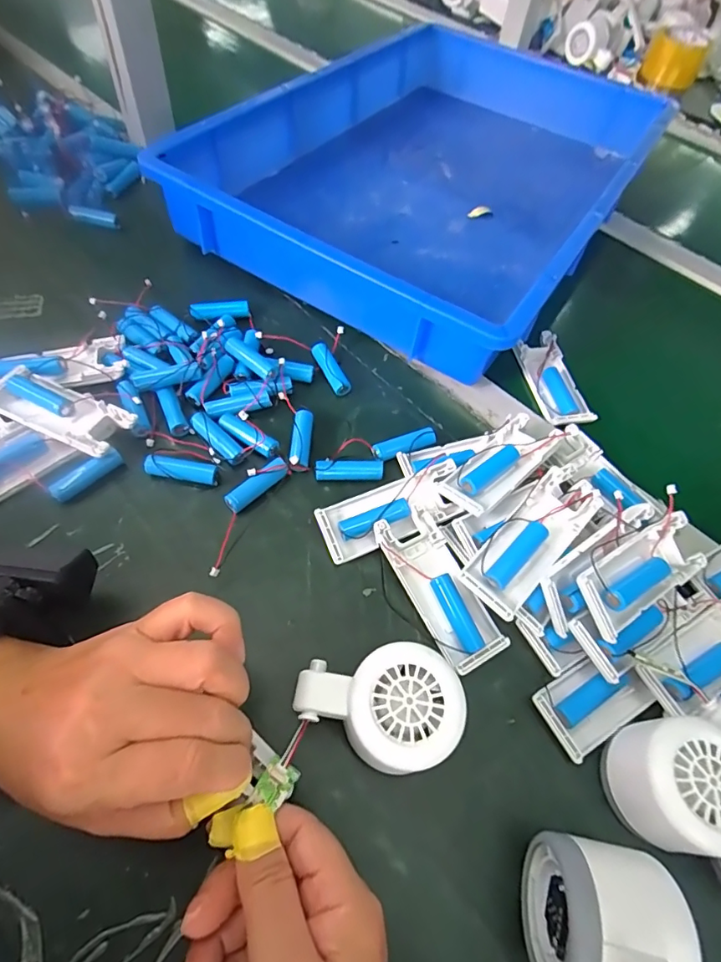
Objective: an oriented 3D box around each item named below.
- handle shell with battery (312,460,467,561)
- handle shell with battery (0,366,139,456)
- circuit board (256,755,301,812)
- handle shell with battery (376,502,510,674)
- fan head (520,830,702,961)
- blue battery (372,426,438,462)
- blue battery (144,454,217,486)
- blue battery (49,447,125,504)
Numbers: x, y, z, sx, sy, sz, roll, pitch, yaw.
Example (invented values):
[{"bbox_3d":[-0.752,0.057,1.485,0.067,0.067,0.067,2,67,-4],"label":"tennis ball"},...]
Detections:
[{"bbox_3d":[0.022,0.022,0.339,0.101,0.022,0.039,-18,62,-15],"label":"handle shell with battery"},{"bbox_3d":[-0.217,-0.048,0.356,0.103,0.024,0.039,22,59,8],"label":"handle shell with battery"},{"bbox_3d":[-0.039,0.141,0.228,0.015,0.006,0.017,30,63,14],"label":"circuit board"},{"bbox_3d":[0.052,0.067,0.314,0.043,0.024,0.102,-27,64,-20],"label":"handle shell with battery"},{"bbox_3d":[0.108,0.191,0.208,0.054,0.078,0.059,10,58,1],"label":"fan head"},{"bbox_3d":[0.034,-0.026,0.377,0.050,0.016,0.014,-21,63,-17],"label":"blue battery"},{"bbox_3d":[-0.128,-0.009,0.348,0.049,0.013,0.014,8,58,0],"label":"blue battery"},{"bbox_3d":[-0.188,-0.004,0.336,0.049,0.015,0.011,-37,68,-24],"label":"blue battery"}]

